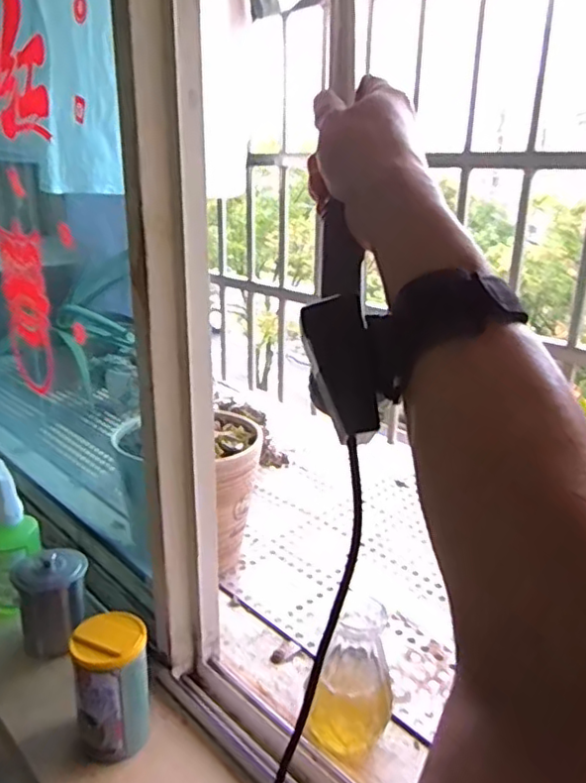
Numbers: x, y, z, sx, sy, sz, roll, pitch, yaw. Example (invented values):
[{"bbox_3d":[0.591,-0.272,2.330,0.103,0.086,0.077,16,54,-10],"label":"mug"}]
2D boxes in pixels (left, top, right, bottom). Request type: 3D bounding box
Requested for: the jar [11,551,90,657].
[{"bbox_3d":[-0.269,0.238,0.696,0.075,0.109,0.061,-5,20,-17],"label":"jar"}]

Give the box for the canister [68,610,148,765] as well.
[{"bbox_3d":[-0.165,0.273,0.563,0.068,0.120,0.066,-7,21,-20],"label":"canister"}]

